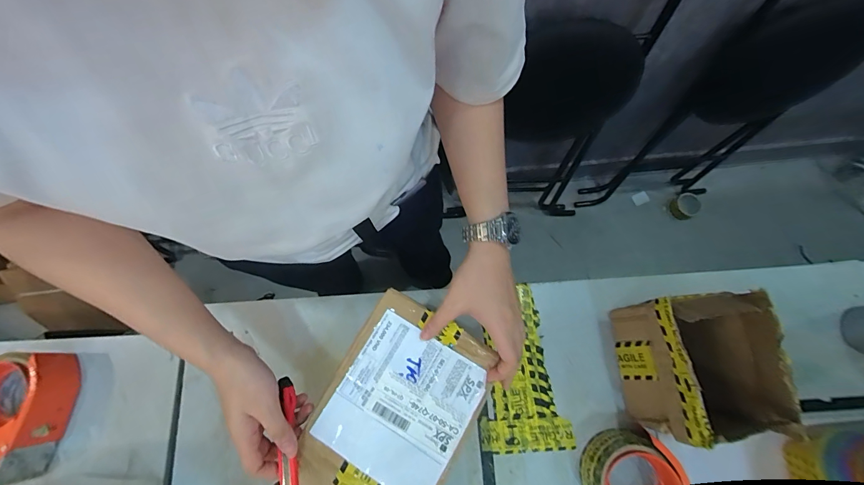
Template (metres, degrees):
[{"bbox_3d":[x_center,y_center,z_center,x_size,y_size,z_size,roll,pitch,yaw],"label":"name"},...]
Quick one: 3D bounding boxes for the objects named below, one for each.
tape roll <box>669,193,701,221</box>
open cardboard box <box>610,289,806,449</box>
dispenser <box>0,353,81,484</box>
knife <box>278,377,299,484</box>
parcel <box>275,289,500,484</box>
[{"bbox_3d":[0.882,-0.126,1.290,0.073,0.055,0.078,0,74,1],"label":"tape roll"},{"bbox_3d":[0.288,0.136,0.415,0.100,0.139,0.139,-4,74,-1],"label":"open cardboard box"},{"bbox_3d":[-0.499,0.211,0.450,0.093,0.063,0.145,-19,75,-5],"label":"dispenser"},{"bbox_3d":[-0.145,0.207,0.372,0.017,0.009,0.137,-14,58,-4],"label":"knife"},{"bbox_3d":[-0.049,0.199,0.392,0.146,0.033,0.254,29,76,8],"label":"parcel"}]

